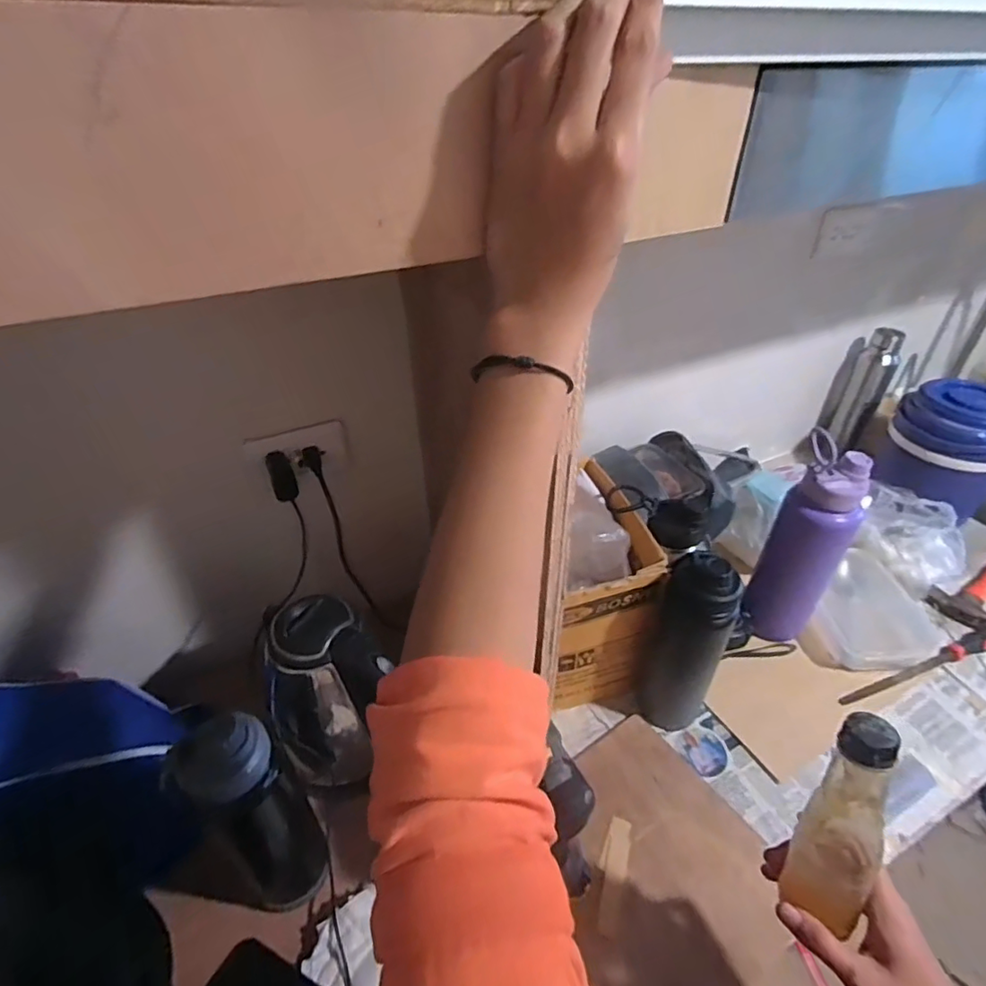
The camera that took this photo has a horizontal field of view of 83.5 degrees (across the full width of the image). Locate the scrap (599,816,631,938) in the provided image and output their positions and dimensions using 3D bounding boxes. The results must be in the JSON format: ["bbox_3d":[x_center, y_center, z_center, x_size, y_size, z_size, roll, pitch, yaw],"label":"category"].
[{"bbox_3d":[0.125,0.394,0.573,0.027,0.006,0.106,10,39,13],"label":"scrap"}]

